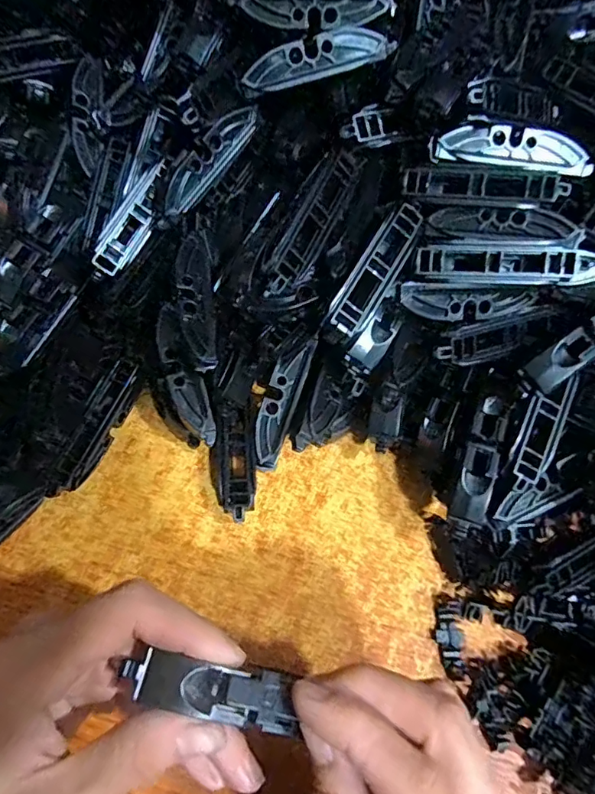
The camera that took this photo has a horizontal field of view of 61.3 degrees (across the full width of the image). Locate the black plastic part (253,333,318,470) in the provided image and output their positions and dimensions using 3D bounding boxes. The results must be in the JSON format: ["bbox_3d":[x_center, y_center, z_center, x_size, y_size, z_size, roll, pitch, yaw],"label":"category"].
[{"bbox_3d":[-0.009,0.003,0.277,0.017,0.014,0.075,18,82,10],"label":"black plastic part"}]

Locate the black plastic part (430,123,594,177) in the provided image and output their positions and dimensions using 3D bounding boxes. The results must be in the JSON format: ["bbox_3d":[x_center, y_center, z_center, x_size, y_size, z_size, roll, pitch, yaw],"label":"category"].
[{"bbox_3d":[0.109,-0.125,0.252,0.080,0.008,0.019,7,107,0],"label":"black plastic part"}]

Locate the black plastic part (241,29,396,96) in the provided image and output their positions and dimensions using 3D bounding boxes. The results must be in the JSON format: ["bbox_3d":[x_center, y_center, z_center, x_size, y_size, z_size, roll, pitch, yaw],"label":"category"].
[{"bbox_3d":[0.010,-0.171,0.254,0.076,0.004,0.020,-18,106,1],"label":"black plastic part"}]

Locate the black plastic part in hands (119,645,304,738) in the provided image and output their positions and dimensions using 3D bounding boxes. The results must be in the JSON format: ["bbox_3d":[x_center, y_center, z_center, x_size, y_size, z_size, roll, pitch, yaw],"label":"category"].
[{"bbox_3d":[-0.026,0.094,0.161,0.056,0.007,0.017,17,64,-9],"label":"black plastic part in hands"}]

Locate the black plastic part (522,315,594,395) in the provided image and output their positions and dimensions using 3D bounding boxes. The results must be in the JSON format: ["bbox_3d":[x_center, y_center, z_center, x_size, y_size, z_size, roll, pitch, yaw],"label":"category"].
[{"bbox_3d":[0.134,-0.023,0.238,0.060,0.018,0.016,-31,66,-16],"label":"black plastic part"}]

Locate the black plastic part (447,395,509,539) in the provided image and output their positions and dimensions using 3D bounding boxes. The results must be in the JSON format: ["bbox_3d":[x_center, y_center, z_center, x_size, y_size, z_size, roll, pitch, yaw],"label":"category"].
[{"bbox_3d":[0.086,0.032,0.236,0.016,0.012,0.066,18,65,9],"label":"black plastic part"}]

